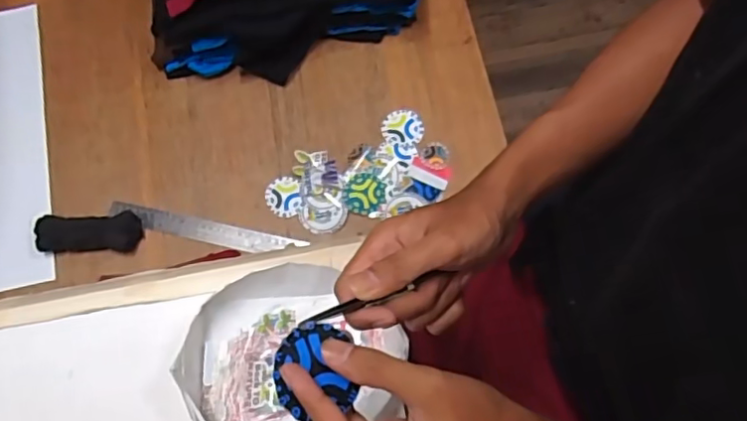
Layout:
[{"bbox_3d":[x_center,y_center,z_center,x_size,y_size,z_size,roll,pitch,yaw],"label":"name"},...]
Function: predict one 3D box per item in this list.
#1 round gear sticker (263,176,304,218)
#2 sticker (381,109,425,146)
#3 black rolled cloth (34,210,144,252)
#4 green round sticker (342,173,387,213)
[{"bbox_3d":[-0.119,-0.017,0.769,0.051,0.005,0.054,-1,79,7],"label":"round gear sticker"},{"bbox_3d":[0.039,-0.113,0.792,0.055,0.006,0.049,-8,75,-1],"label":"sticker"},{"bbox_3d":[-0.363,0.028,0.751,0.124,0.027,0.046,-4,75,0],"label":"black rolled cloth"},{"bbox_3d":[-0.011,-0.023,0.764,0.055,0.004,0.050,0,75,1],"label":"green round sticker"}]

